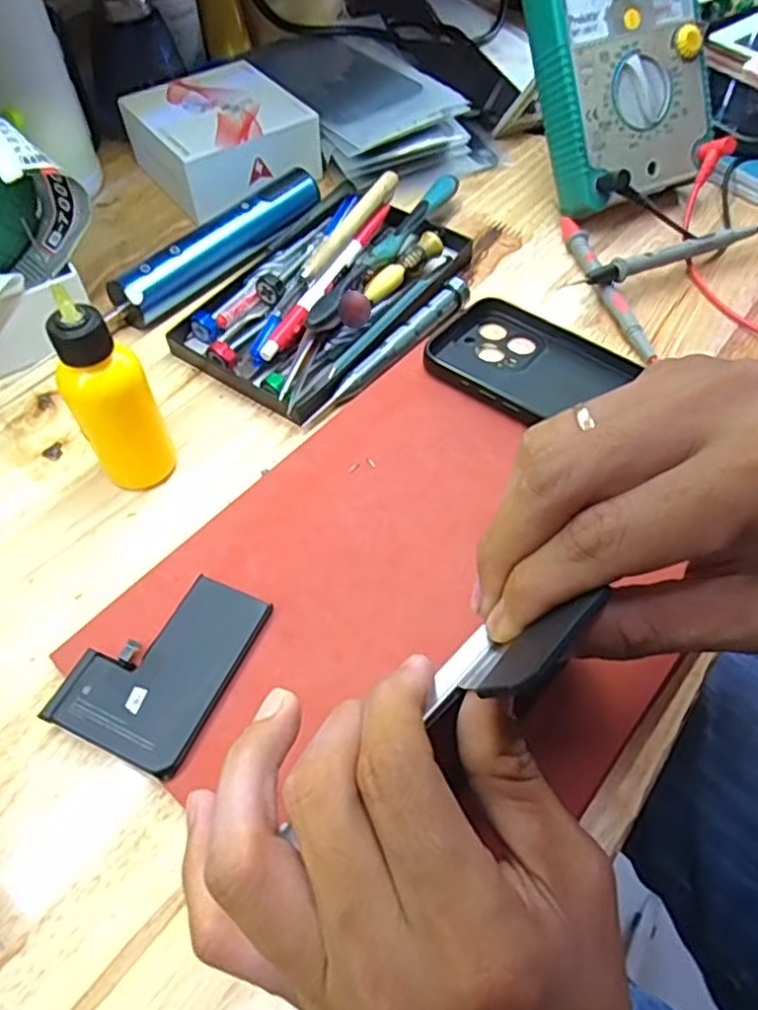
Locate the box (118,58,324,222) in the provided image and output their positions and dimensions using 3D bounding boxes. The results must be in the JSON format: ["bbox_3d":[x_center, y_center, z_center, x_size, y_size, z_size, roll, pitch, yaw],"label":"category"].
[{"bbox_3d":[-0.109,-0.254,0.466,0.106,0.045,0.105,-30,60,-16],"label":"box"}]

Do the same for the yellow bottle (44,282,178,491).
[{"bbox_3d":[-0.115,-0.044,0.292,0.034,0.098,0.030,-24,59,-16],"label":"yellow bottle"}]

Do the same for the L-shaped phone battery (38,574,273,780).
[{"bbox_3d":[-0.086,0.060,0.266,0.057,0.005,0.076,21,58,14],"label":"L-shaped phone battery"}]

